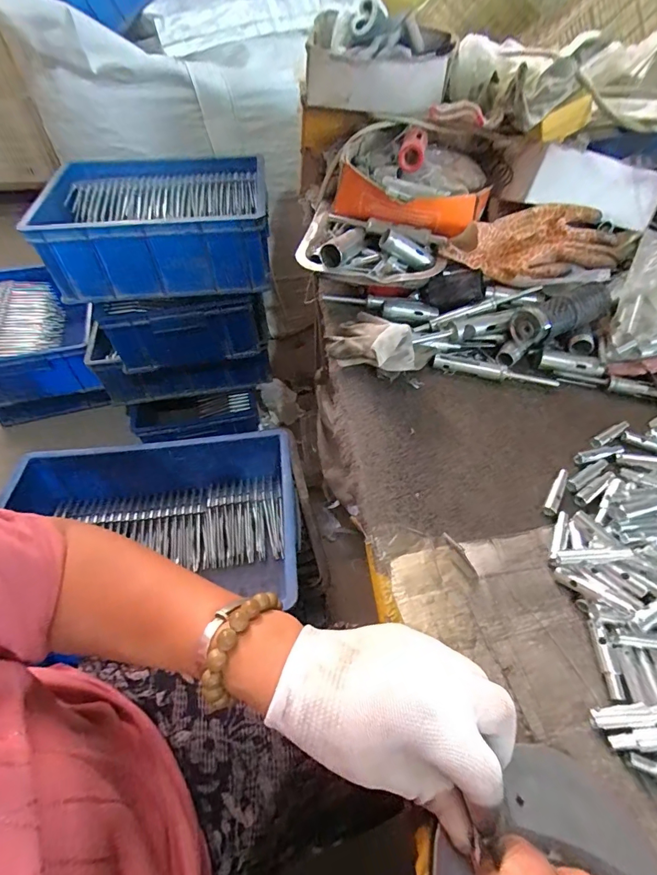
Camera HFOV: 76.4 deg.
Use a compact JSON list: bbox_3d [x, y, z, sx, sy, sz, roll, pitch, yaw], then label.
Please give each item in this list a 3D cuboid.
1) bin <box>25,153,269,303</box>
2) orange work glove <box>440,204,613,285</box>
[{"bbox_3d":[-0.324,-0.423,0.836,0.394,0.142,0.297,-6,52,-4],"label":"bin"},{"bbox_3d":[0.244,-0.229,0.501,0.209,0.059,0.081,6,52,3],"label":"orange work glove"}]

